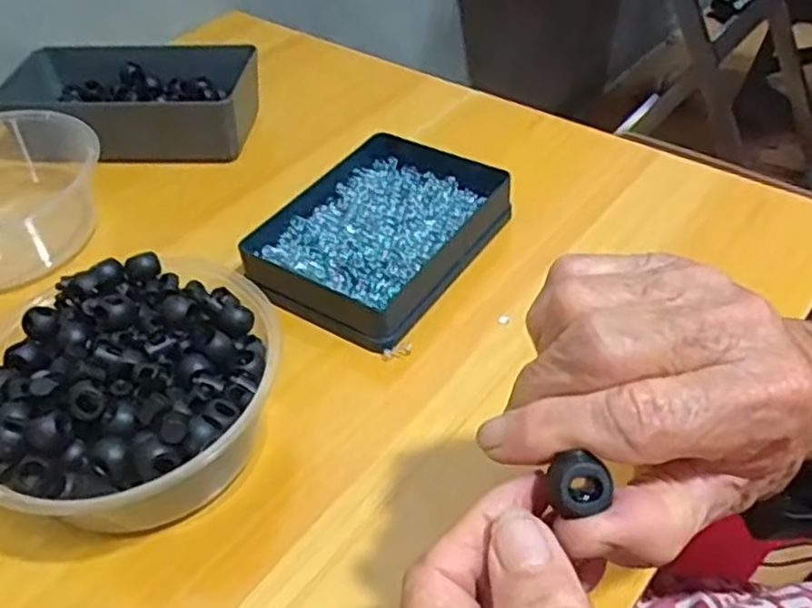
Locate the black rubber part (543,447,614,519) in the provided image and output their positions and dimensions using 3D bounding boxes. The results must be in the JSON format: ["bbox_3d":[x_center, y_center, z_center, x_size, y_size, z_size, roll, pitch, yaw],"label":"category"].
[{"bbox_3d":[0.045,0.049,0.194,0.014,0.009,0.014,-26,48,-22],"label":"black rubber part"}]

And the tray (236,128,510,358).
[{"bbox_3d":[-0.016,-0.045,0.452,0.120,0.030,0.148,23,49,24],"label":"tray"}]

